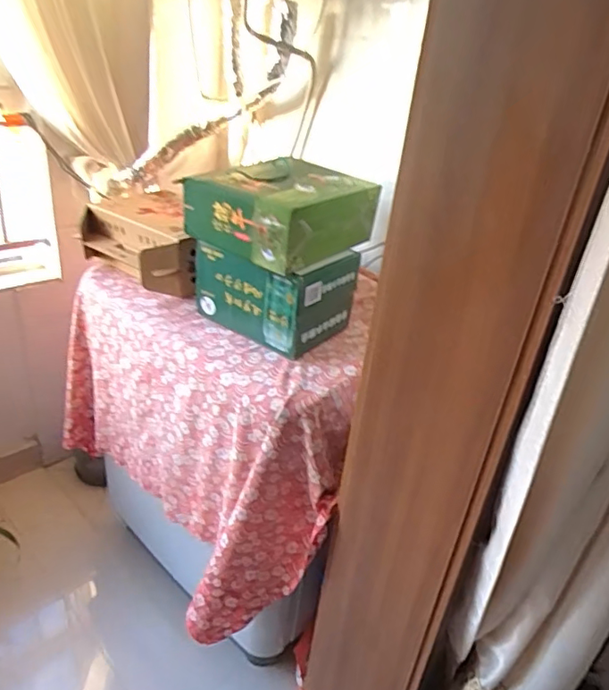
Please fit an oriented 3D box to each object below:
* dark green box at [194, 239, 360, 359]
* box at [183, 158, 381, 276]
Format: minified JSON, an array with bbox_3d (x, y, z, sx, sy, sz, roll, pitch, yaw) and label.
[{"bbox_3d":[-0.068,-0.120,1.134,0.289,0.188,0.213,25,33,31],"label":"dark green box"},{"bbox_3d":[-0.039,-0.273,1.076,0.259,0.135,0.298,24,33,29],"label":"box"}]

